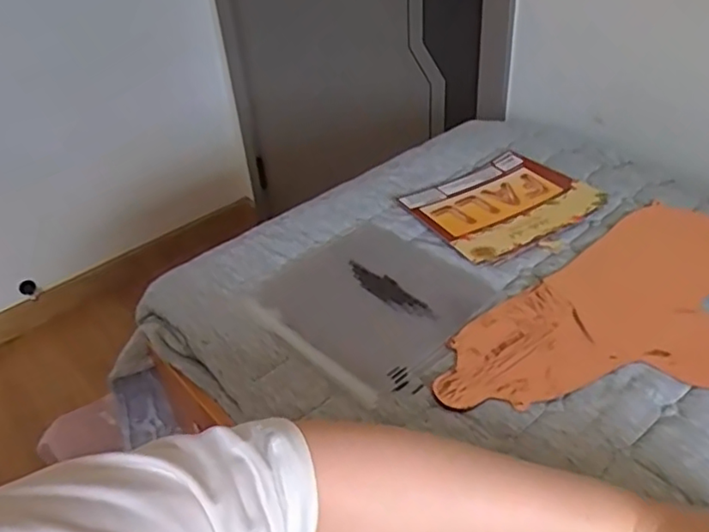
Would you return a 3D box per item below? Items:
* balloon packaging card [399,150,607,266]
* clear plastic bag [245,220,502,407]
[{"bbox_3d":[0.180,-0.079,0.763,0.206,0.007,0.166,-26,43,-24],"label":"balloon packaging card"},{"bbox_3d":[0.016,0.032,0.641,0.203,0.009,0.201,-33,46,-31],"label":"clear plastic bag"}]

